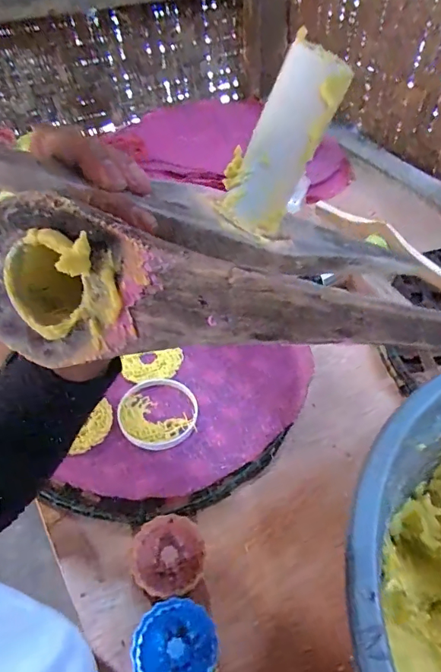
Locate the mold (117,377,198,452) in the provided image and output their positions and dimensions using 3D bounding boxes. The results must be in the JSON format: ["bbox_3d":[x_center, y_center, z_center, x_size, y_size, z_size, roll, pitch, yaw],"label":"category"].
[{"bbox_3d":[-0.071,0.085,0.520,0.089,0.006,0.093,-1,47,1],"label":"mold"}]

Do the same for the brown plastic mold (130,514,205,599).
[{"bbox_3d":[-0.044,0.198,0.404,0.064,0.049,0.060,0,49,0],"label":"brown plastic mold"}]

